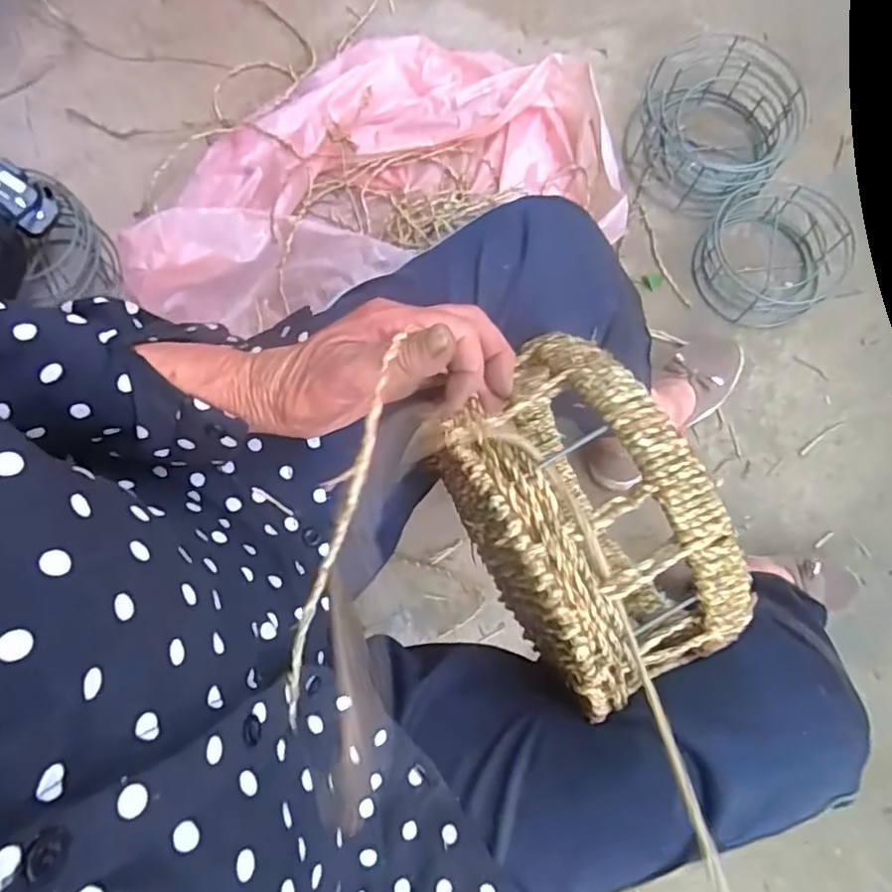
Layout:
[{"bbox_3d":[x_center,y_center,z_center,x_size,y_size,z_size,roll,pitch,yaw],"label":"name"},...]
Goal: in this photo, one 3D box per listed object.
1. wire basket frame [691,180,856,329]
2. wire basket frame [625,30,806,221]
[{"bbox_3d":[0.442,-0.261,0.847,0.204,0.054,0.187,-42,81,-7],"label":"wire basket frame"},{"bbox_3d":[0.373,-0.451,0.875,0.214,0.079,0.232,28,81,7],"label":"wire basket frame"}]

